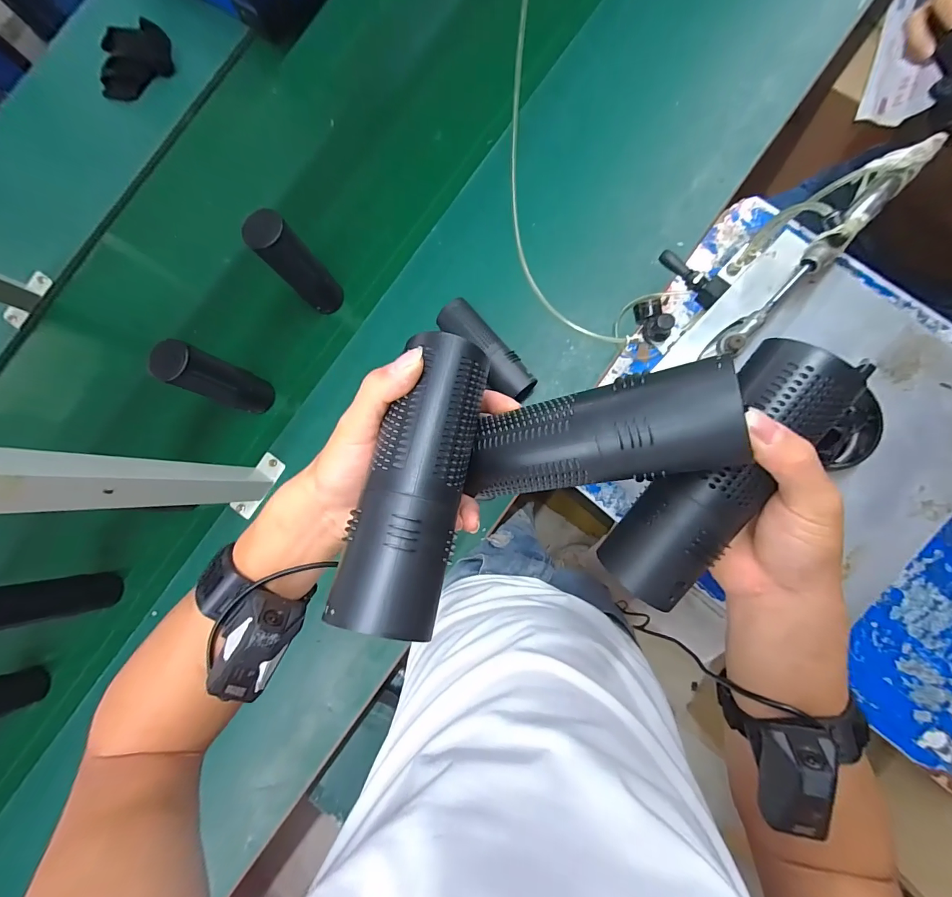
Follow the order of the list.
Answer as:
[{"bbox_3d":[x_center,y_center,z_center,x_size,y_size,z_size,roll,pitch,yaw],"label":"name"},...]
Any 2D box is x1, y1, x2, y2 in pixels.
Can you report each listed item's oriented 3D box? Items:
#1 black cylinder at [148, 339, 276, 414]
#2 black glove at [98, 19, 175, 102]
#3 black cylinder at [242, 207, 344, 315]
[{"bbox_3d":[-0.352,-0.093,0.565,0.052,0.177,0.063,19,87,8],"label":"black cylinder"},{"bbox_3d":[-0.609,-0.685,0.717,0.144,0.045,0.090,-31,82,3],"label":"black glove"},{"bbox_3d":[-0.243,-0.249,0.567,0.055,0.180,0.057,45,91,8],"label":"black cylinder"}]

